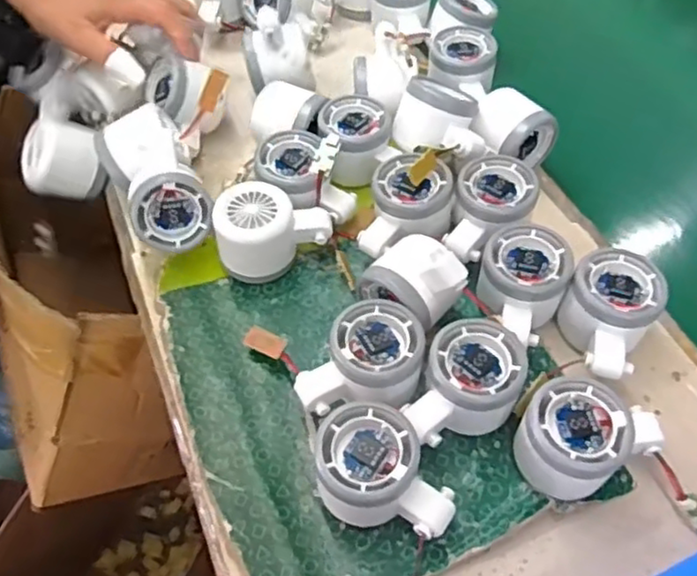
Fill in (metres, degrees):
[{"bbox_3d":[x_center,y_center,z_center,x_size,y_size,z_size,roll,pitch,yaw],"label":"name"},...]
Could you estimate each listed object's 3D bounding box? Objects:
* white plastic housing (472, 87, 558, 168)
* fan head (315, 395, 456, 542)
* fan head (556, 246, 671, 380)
[{"bbox_3d":[0.131,-0.131,0.554,0.067,0.051,0.059,-28,59,-19],"label":"white plastic housing"},{"bbox_3d":[0.021,0.107,0.384,0.082,0.052,0.061,14,55,10],"label":"fan head"},{"bbox_3d":[0.169,0.021,0.445,0.055,0.054,0.083,27,58,18],"label":"fan head"}]

